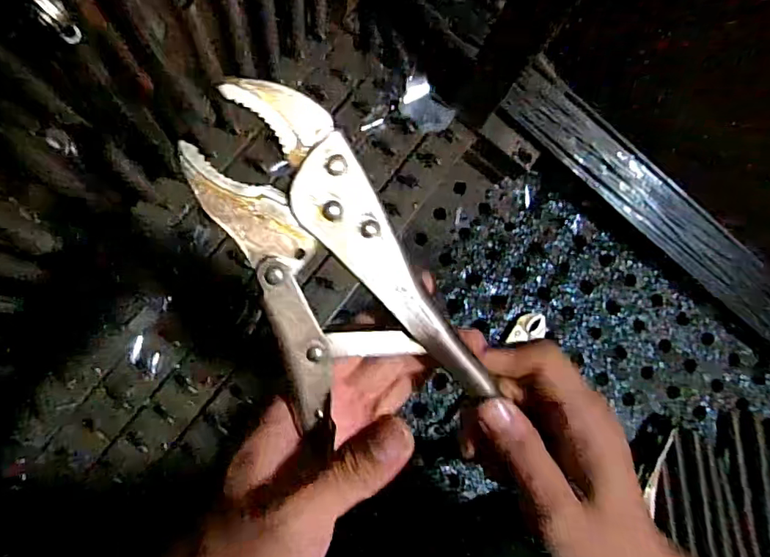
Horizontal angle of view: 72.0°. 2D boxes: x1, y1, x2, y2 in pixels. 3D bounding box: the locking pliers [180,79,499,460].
[{"bbox_3d":[-0.022,0.002,0.229,0.077,0.017,0.167,-32,112,-9],"label":"locking pliers"}]

